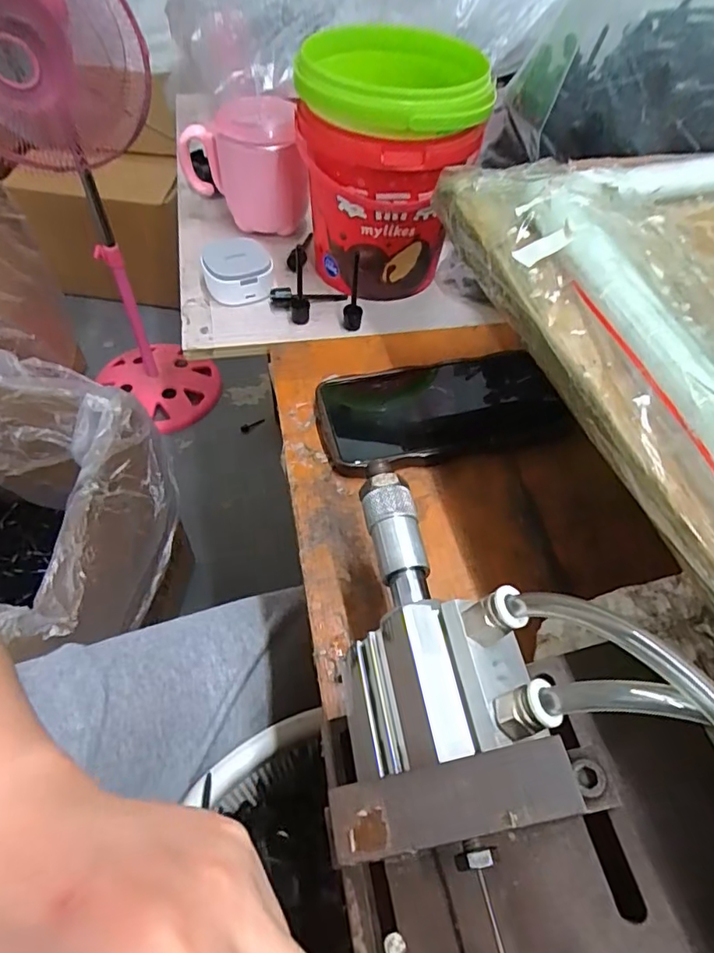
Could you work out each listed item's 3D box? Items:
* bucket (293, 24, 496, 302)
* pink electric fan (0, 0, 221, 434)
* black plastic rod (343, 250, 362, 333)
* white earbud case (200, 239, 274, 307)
[{"bbox_3d":[0.019,-0.232,0.420,0.120,0.150,0.114,2,53,-2],"label":"bucket"},{"bbox_3d":[-0.528,-0.507,1.041,0.343,0.854,0.377,-21,57,-18],"label":"pink electric fan"},{"bbox_3d":[-0.002,-0.142,0.417,0.014,0.057,0.020,4,53,-1],"label":"black plastic rod"},{"bbox_3d":[-0.097,-0.168,0.446,0.053,0.031,0.050,-7,54,-9],"label":"white earbud case"}]

